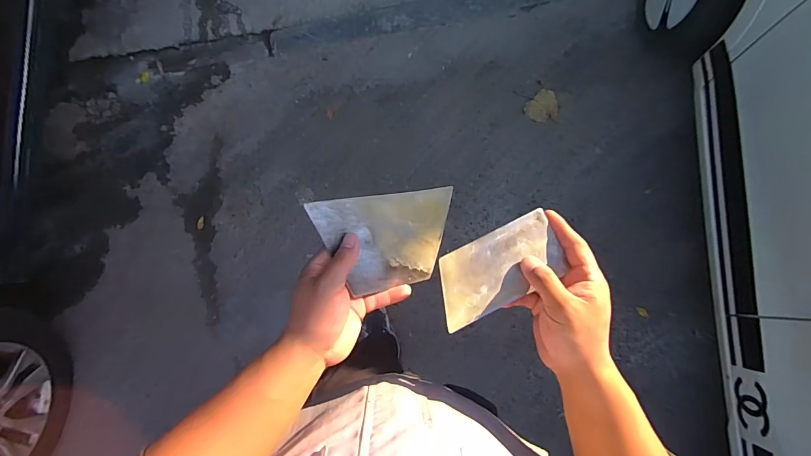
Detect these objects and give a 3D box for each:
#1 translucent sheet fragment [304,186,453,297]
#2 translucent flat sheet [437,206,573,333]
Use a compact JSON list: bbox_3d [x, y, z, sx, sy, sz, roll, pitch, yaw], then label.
[{"bbox_3d":[-0.019,0.015,0.432,0.163,0.007,0.107,-9,102,-27],"label":"translucent sheet fragment"},{"bbox_3d":[0.095,0.042,0.395,0.137,0.006,0.073,-26,84,-6],"label":"translucent flat sheet"}]

